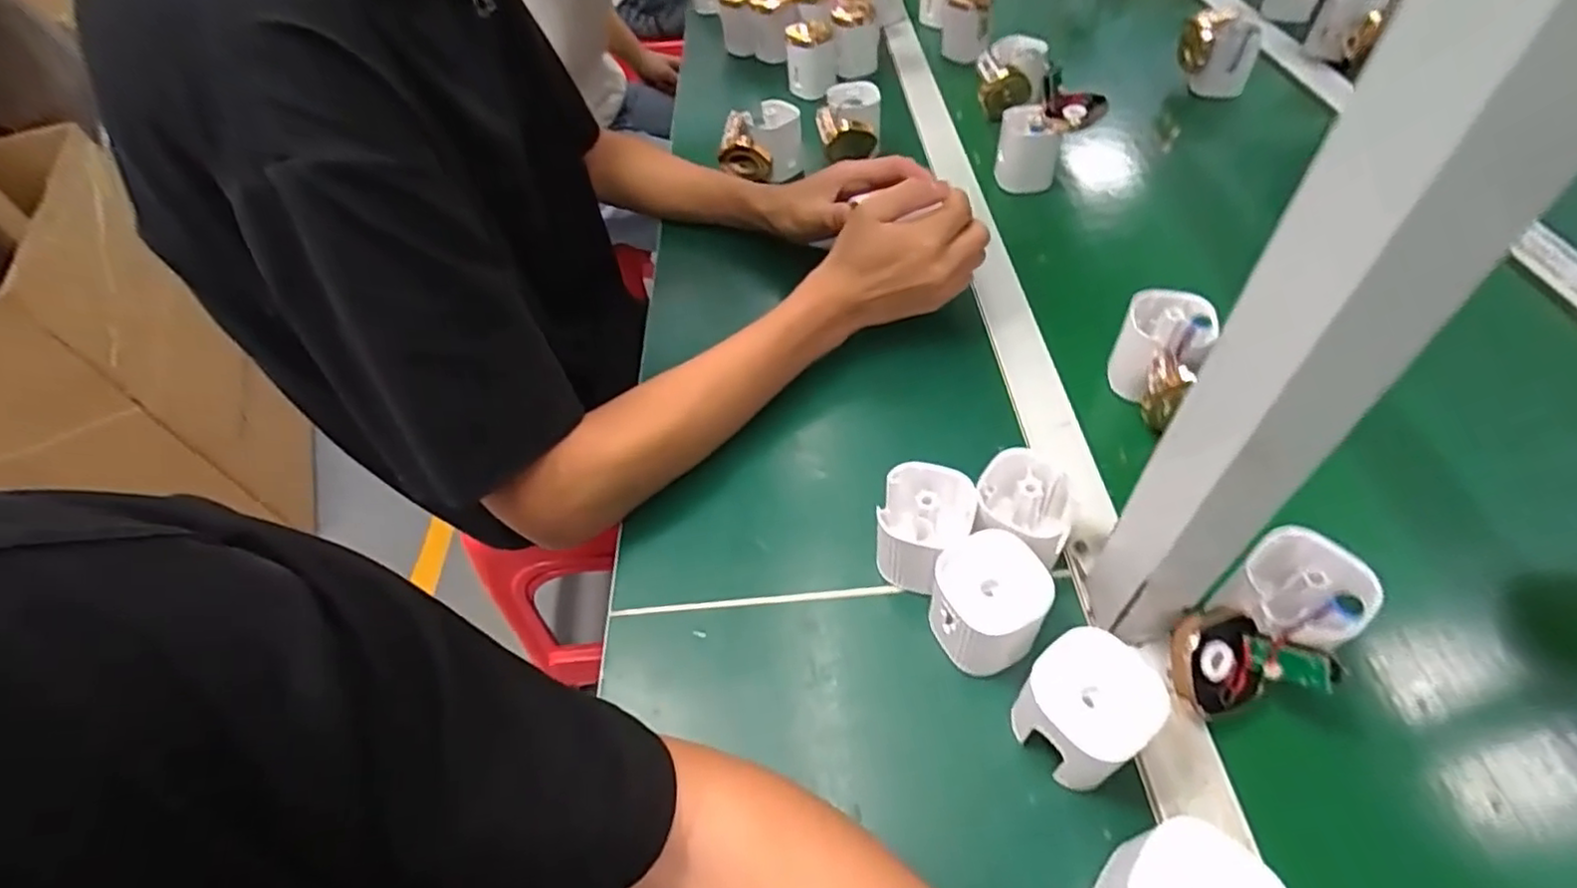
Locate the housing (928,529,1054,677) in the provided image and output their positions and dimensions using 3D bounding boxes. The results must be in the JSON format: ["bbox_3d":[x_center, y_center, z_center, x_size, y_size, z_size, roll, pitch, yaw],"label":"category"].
[{"bbox_3d":[0.111,0.090,0.372,0.057,0.060,0.055,-3,46,3],"label":"housing"}]

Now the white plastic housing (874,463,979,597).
[{"bbox_3d":[0.082,0.054,0.406,0.054,0.066,0.051,-3,46,3],"label":"white plastic housing"}]

